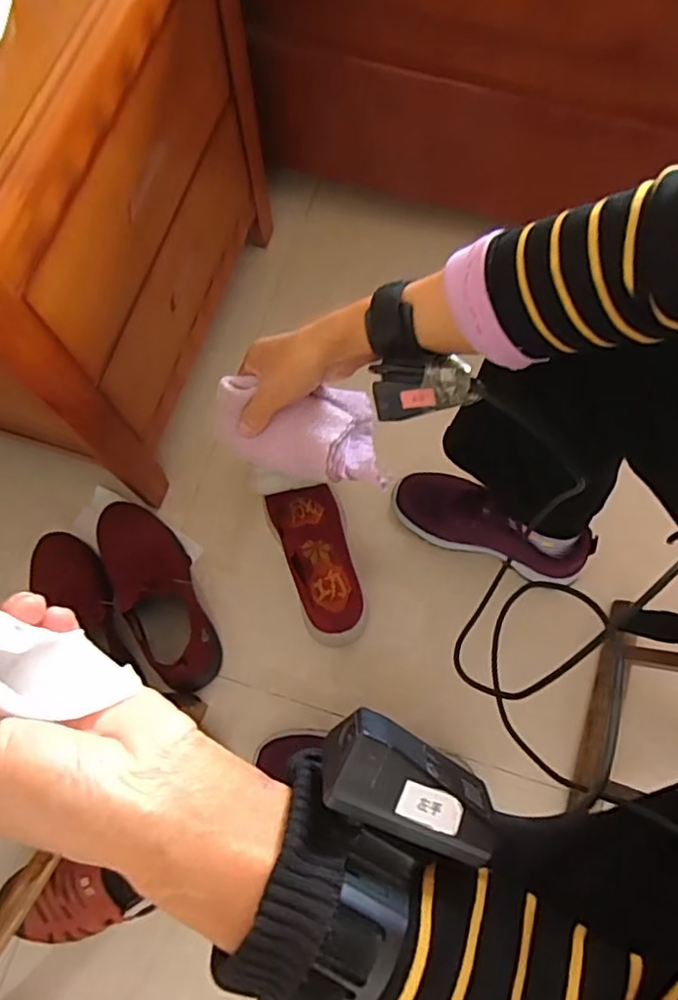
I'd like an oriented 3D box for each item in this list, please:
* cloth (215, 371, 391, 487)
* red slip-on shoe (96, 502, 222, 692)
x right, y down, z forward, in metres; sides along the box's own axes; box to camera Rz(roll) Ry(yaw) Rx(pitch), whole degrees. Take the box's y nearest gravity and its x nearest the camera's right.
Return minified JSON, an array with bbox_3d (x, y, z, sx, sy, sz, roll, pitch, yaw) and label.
[{"bbox_3d":[-0.031,-0.059,0.495,0.134,0.045,0.076,6,74,2],"label":"cloth"},{"bbox_3d":[-0.210,0.102,0.713,0.086,0.102,0.242,-27,75,-7],"label":"red slip-on shoe"}]

